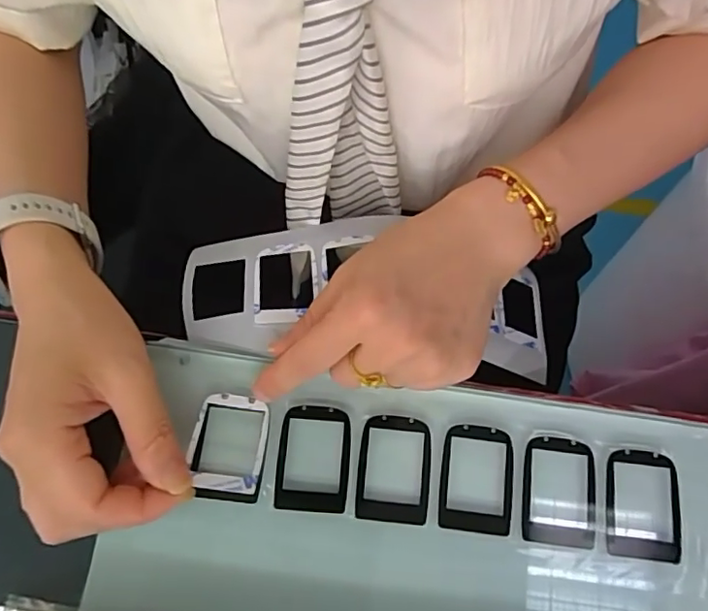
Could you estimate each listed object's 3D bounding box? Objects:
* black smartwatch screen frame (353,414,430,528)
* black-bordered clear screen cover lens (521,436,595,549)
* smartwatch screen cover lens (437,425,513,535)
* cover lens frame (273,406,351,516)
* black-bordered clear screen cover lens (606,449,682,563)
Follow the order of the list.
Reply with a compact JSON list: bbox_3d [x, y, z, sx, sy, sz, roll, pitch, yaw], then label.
[{"bbox_3d":[0.020,0.083,0.286,0.035,0.004,0.051,5,75,2],"label":"black smartwatch screen frame"},{"bbox_3d":[0.103,0.093,0.284,0.035,0.004,0.050,7,74,2],"label":"black-bordered clear screen cover lens"},{"bbox_3d":[0.062,0.087,0.285,0.036,0.006,0.050,6,72,1],"label":"smartwatch screen cover lens"},{"bbox_3d":[-0.020,0.077,0.286,0.036,0.004,0.051,4,73,-1],"label":"cover lens frame"},{"bbox_3d":[0.144,0.099,0.281,0.036,0.004,0.051,5,72,1],"label":"black-bordered clear screen cover lens"}]

